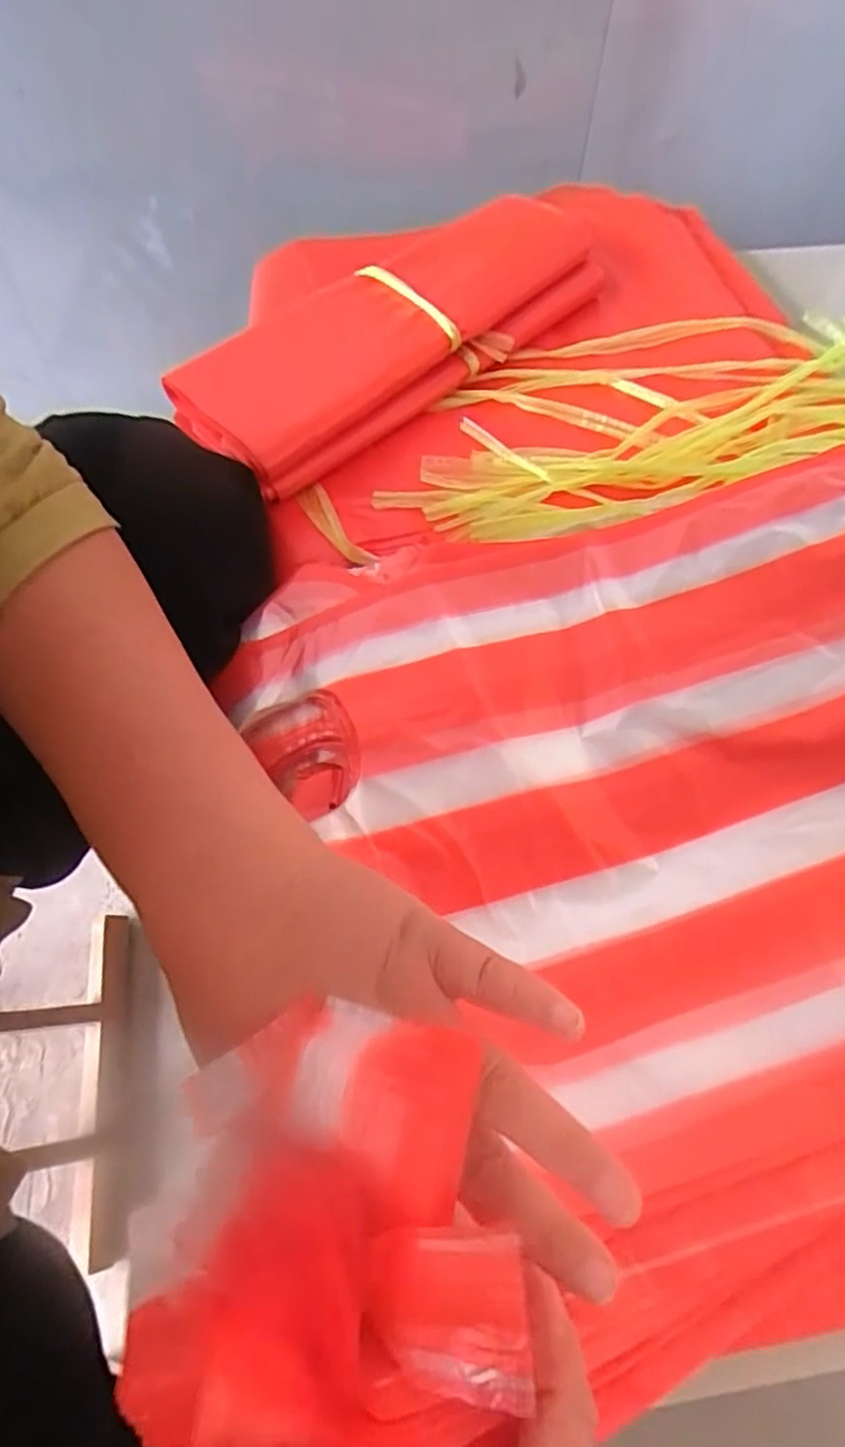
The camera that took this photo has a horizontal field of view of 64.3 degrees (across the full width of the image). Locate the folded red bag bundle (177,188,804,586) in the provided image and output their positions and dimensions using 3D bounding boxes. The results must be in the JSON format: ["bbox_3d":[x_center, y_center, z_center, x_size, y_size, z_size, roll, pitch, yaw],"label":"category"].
[{"bbox_3d":[0.069,-0.307,0.533,0.497,0.069,0.275,-32,67,-16],"label":"folded red bag bundle"}]

